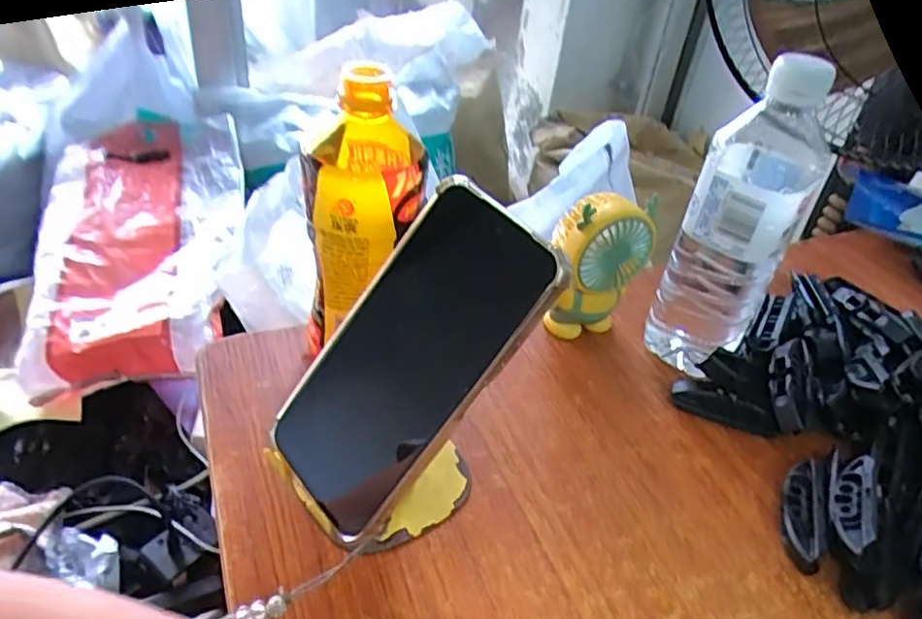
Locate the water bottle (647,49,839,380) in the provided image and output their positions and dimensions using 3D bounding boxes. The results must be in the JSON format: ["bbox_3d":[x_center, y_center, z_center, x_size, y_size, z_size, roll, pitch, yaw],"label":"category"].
[{"bbox_3d":[0.182,-0.052,0.419,0.063,0.211,0.071,24,42,19],"label":"water bottle"}]

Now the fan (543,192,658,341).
[{"bbox_3d":[0.095,-0.032,0.457,0.069,0.105,0.042,-8,41,-18],"label":"fan"}]

